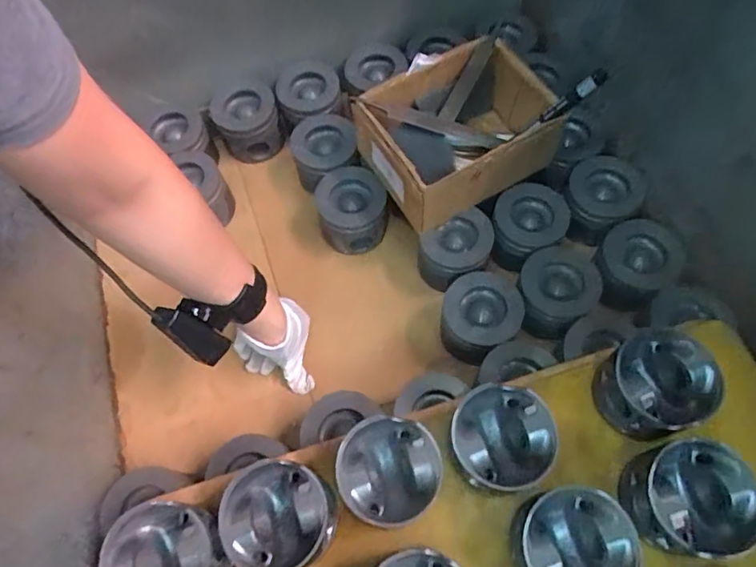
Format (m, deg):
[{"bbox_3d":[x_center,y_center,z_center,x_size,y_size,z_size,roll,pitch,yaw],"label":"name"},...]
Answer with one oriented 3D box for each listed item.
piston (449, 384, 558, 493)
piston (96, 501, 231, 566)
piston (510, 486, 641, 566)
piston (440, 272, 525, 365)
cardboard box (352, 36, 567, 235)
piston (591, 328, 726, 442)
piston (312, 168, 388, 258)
[{"bbox_3d":[0.110,0.139,0.480,0.088,0.050,0.085,-9,63,-1],"label":"piston"},{"bbox_3d":[-0.178,0.237,0.459,0.091,0.066,0.086,-1,64,3],"label":"piston"},{"bbox_3d":[0.161,0.219,0.446,0.089,0.066,0.086,-1,64,3],"label":"piston"},{"bbox_3d":[0.120,0.042,0.632,0.094,0.061,0.088,-1,64,3],"label":"piston"},{"bbox_3d":[0.099,-0.182,0.664,0.221,0.119,0.162,-31,66,-12],"label":"cardboard box"},{"bbox_3d":[0.262,0.099,0.512,0.090,0.085,0.093,-1,64,3],"label":"piston"},{"bbox_3d":[-0.034,-0.094,0.699,0.086,0.081,0.089,-1,64,3],"label":"piston"}]

